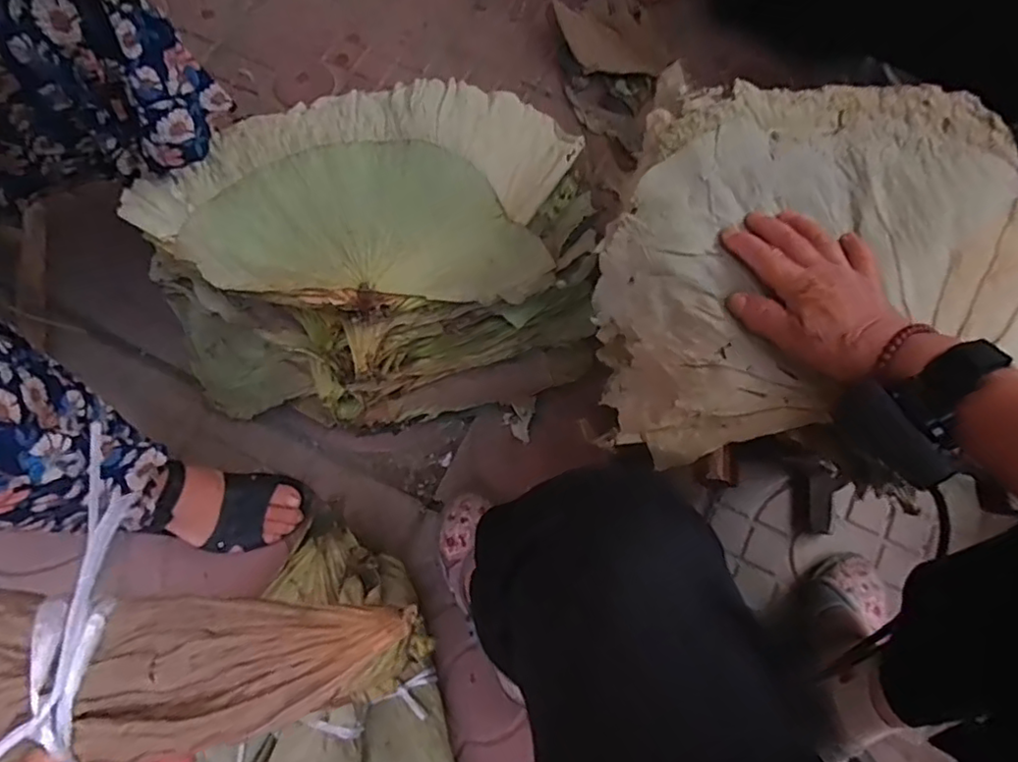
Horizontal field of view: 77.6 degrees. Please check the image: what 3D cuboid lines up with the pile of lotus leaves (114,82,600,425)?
[{"bbox_3d":[-0.153,-0.163,0.752,0.472,0.150,0.383,-1,73,-3],"label":"pile of lotus leaves"}]

